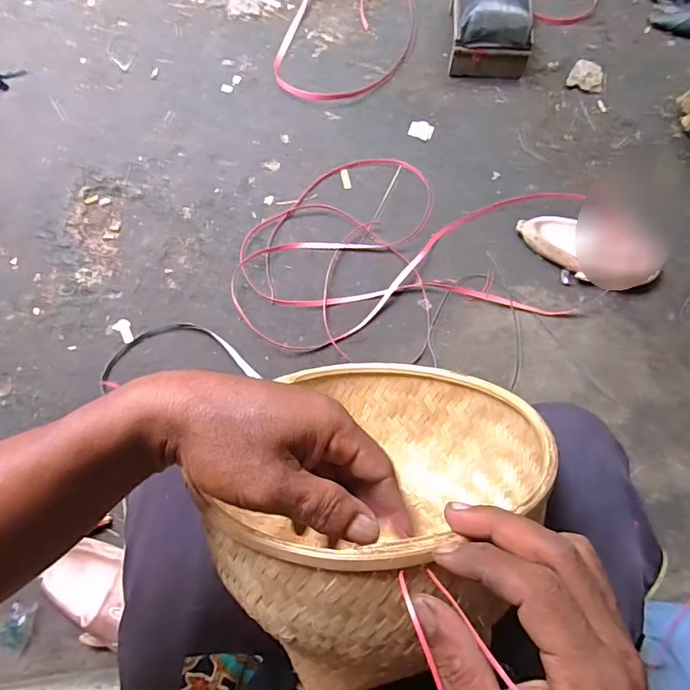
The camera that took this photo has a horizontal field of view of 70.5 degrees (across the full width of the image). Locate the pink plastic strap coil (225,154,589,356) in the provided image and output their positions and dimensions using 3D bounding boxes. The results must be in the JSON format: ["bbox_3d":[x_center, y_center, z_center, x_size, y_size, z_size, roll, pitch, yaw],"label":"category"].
[{"bbox_3d":[0.117,-0.212,1.008,0.700,0.049,0.429,-11,73,-2],"label":"pink plastic strap coil"}]

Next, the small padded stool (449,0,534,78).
[{"bbox_3d":[0.341,-0.759,1.148,0.178,0.155,0.202,1,73,2],"label":"small padded stool"}]

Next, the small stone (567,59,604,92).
[{"bbox_3d":[0.583,-0.649,1.179,0.077,0.026,0.071,18,74,7],"label":"small stone"}]

